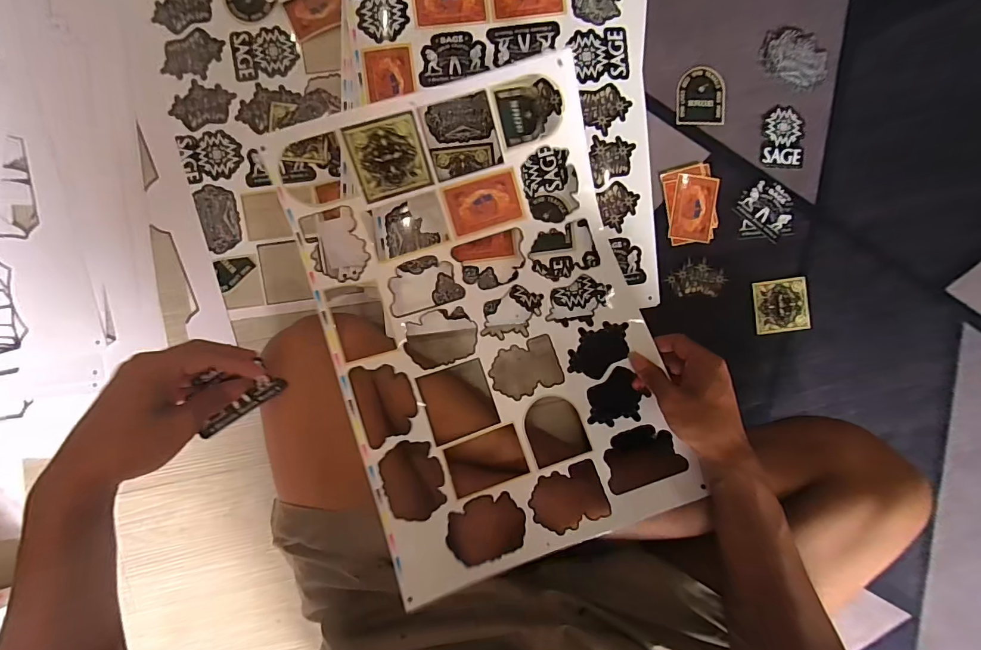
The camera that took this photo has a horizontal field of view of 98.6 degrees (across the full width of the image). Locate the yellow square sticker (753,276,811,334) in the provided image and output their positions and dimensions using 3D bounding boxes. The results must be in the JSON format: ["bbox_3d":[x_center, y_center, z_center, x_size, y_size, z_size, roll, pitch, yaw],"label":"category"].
[{"bbox_3d":[0.372,-0.025,0.540,0.063,0.007,0.066,-7,90,7],"label":"yellow square sticker"}]

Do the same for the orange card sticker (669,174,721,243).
[{"bbox_3d":[0.256,-0.146,0.531,0.056,0.006,0.080,7,92,-5],"label":"orange card sticker"}]

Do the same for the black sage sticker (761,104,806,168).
[{"bbox_3d":[0.367,-0.236,0.531,0.047,0.006,0.074,2,92,9],"label":"black sage sticker"}]

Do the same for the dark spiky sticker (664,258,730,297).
[{"bbox_3d":[0.263,-0.059,0.536,0.071,0.005,0.045,0,94,-3],"label":"dark spiky sticker"}]

